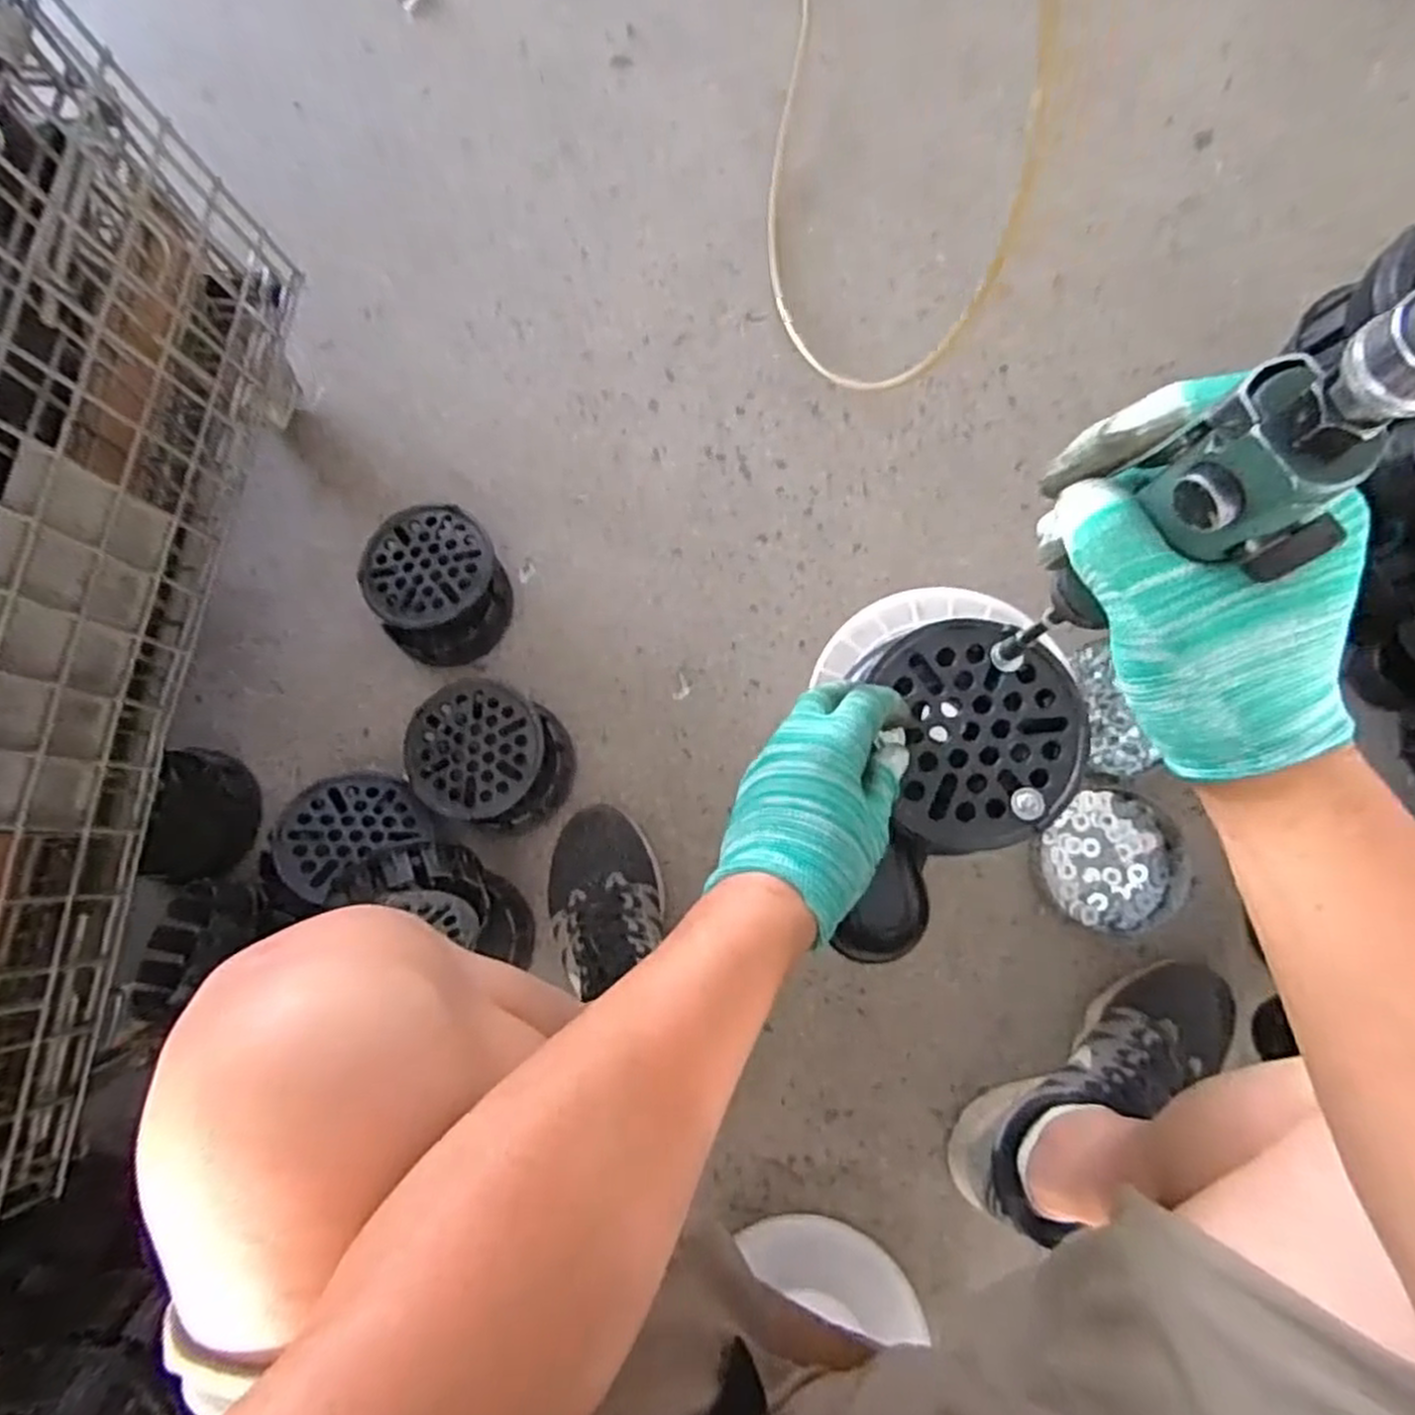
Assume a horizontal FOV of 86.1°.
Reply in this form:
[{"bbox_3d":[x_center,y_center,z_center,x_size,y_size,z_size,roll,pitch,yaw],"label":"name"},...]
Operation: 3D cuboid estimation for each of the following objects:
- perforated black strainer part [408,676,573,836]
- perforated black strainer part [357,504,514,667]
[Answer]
[{"bbox_3d":[-0.214,0.047,0.755,0.158,0.051,0.130,17,81,5],"label":"perforated black strainer part"},{"bbox_3d":[-0.279,-0.128,0.788,0.138,0.065,0.165,-30,80,-3],"label":"perforated black strainer part"}]

